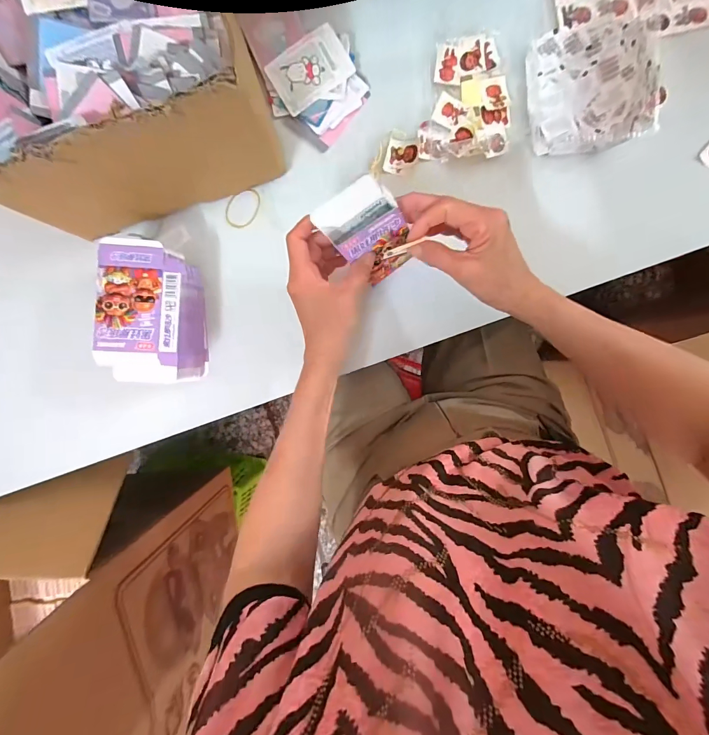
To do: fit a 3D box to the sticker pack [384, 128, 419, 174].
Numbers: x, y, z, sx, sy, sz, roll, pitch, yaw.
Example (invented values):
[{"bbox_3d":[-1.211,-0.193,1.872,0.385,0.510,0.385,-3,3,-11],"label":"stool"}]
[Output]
[{"bbox_3d":[0.056,-0.250,0.423,0.036,0.005,0.047,14,94,7],"label":"sticker pack"}]

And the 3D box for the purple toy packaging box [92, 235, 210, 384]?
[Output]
[{"bbox_3d":[-0.224,-0.061,0.411,0.088,0.072,0.152,-1,90,2],"label":"purple toy packaging box"}]

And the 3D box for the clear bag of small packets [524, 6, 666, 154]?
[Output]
[{"bbox_3d":[0.247,-0.308,0.390,0.105,0.054,0.137,-5,90,2],"label":"clear bag of small packets"}]

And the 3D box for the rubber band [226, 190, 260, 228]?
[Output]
[{"bbox_3d":[-0.133,-0.191,0.436,0.034,0.004,0.049,28,91,-6],"label":"rubber band"}]

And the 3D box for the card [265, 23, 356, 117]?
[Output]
[{"bbox_3d":[-0.051,-0.341,0.417,0.088,0.004,0.061,-33,97,6],"label":"card"}]

